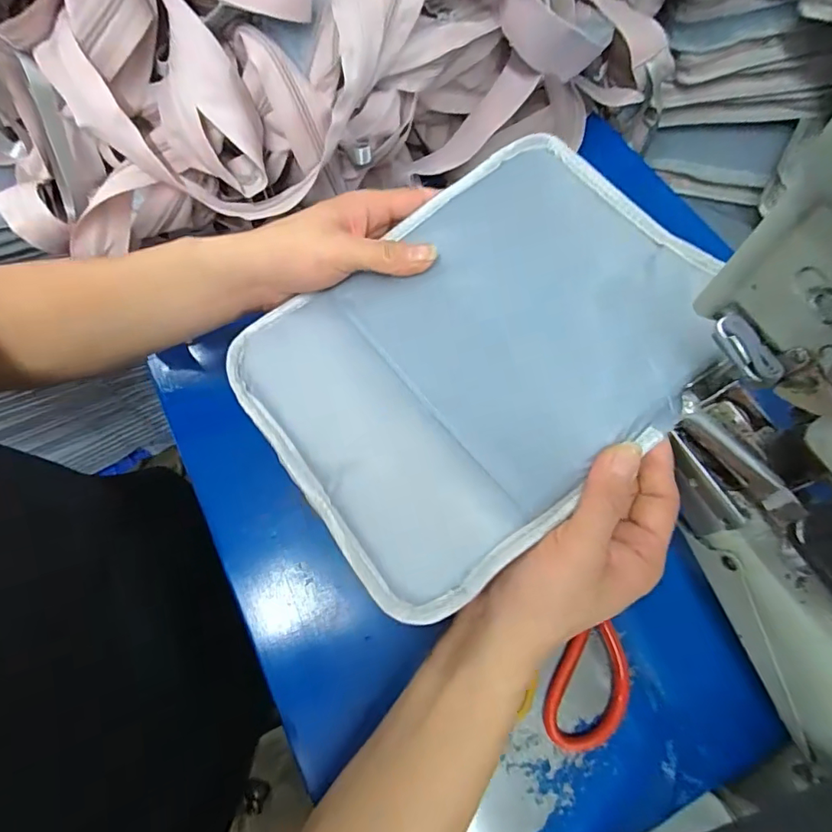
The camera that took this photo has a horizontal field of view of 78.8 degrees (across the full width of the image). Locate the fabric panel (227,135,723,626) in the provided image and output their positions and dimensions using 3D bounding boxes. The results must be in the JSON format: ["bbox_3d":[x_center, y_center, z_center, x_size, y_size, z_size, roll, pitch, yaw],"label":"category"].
[{"bbox_3d":[0.043,-0.045,0.319,0.285,0.017,0.211,-37,67,-6],"label":"fabric panel"}]

